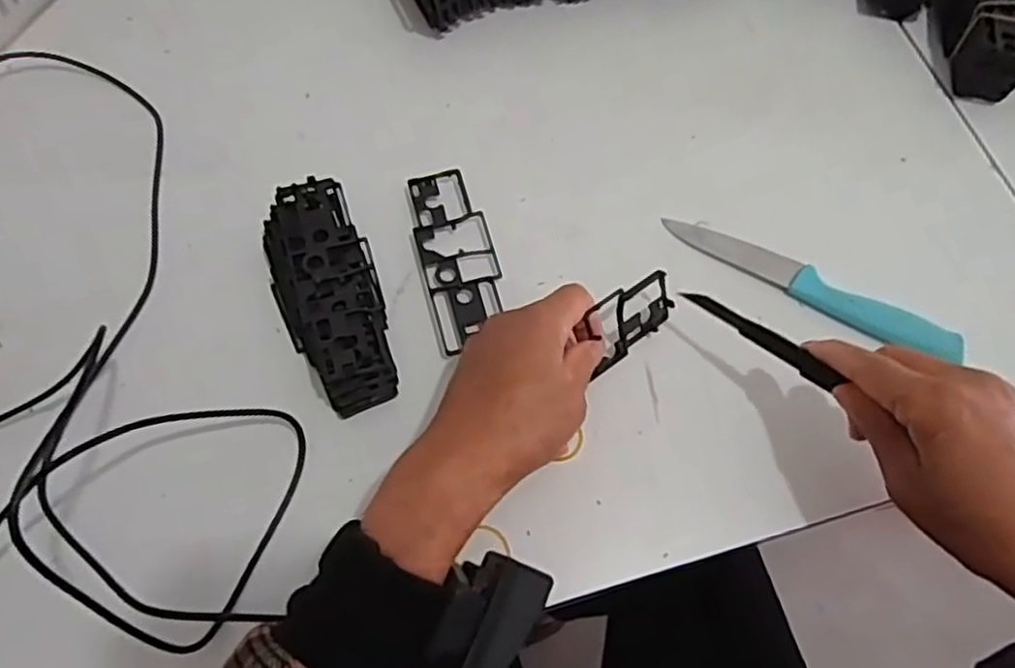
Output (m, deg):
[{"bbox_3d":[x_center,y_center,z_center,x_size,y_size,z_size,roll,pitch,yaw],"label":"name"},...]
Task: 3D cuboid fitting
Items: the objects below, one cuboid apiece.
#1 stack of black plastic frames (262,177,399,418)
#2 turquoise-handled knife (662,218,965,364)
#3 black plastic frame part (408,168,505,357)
[{"bbox_3d":[-0.101,-0.022,0.415,0.055,0.036,0.131,-19,68,-10],"label":"stack of black plastic frames"},{"bbox_3d":[0.180,-0.029,0.443,0.178,0.016,0.023,30,68,11],"label":"turquoise-handled knife"},{"bbox_3d":[-0.030,-0.047,0.443,0.044,0.006,0.121,-14,67,-8],"label":"black plastic frame part"}]

